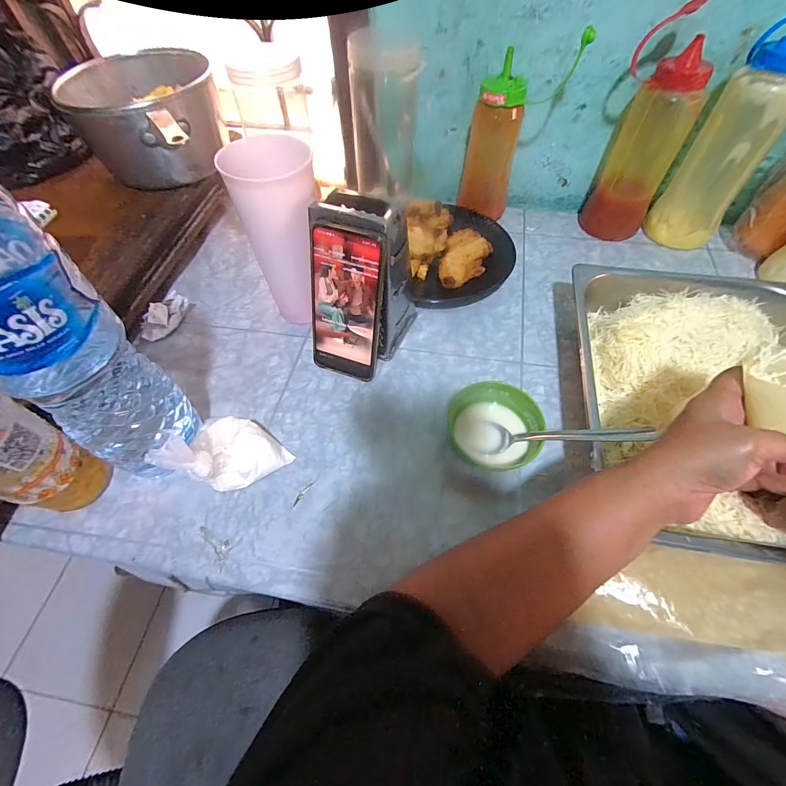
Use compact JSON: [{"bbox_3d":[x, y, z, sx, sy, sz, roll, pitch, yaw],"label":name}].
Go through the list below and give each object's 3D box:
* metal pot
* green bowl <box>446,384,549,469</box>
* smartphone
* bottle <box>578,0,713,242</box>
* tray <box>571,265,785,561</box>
[{"bbox_3d":[-0.318,-0.365,0.498,0.164,0.096,0.154,0,58,1],"label":"metal pot"},{"bbox_3d":[0.102,0.037,0.379,0.087,0.043,0.085,0,58,1],"label":"green bowl"},{"bbox_3d":[-0.051,-0.087,0.398,0.077,0.165,0.010,19,40,12],"label":"smartphone"},{"bbox_3d":[0.329,-0.328,0.500,0.105,0.218,0.072,25,62,15],"label":"bottle"},{"bbox_3d":[0.316,-0.003,0.386,0.246,0.059,0.310,7,59,6],"label":"tray"}]

